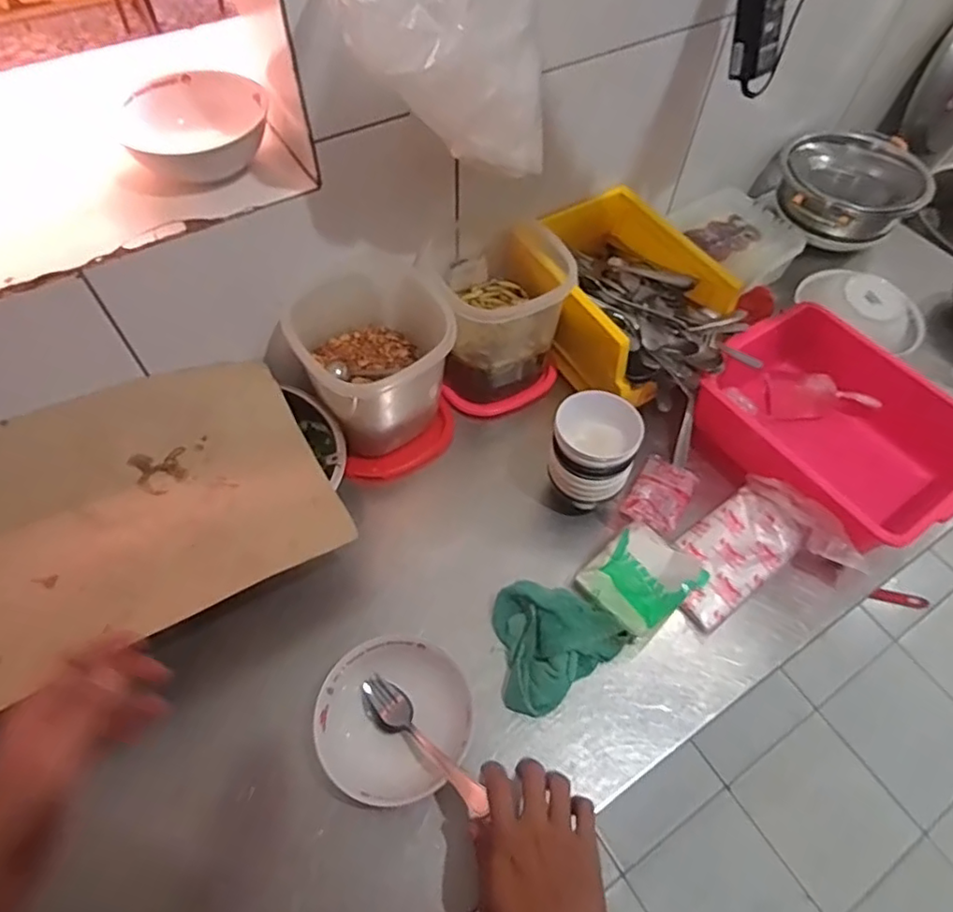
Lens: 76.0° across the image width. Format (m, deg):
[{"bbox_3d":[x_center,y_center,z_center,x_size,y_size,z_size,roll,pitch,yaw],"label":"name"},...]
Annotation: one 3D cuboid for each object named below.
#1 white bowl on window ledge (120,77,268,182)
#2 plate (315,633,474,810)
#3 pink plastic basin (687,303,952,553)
[{"bbox_3d":[-0.286,-0.337,0.624,0.143,0.046,0.128,-15,59,-11],"label":"white bowl on window ledge"},{"bbox_3d":[-0.080,0.257,0.599,0.144,0.054,0.141,1,57,-2],"label":"plate"},{"bbox_3d":[0.445,-0.033,0.768,0.244,0.125,0.297,-29,63,-19],"label":"pink plastic basin"}]

